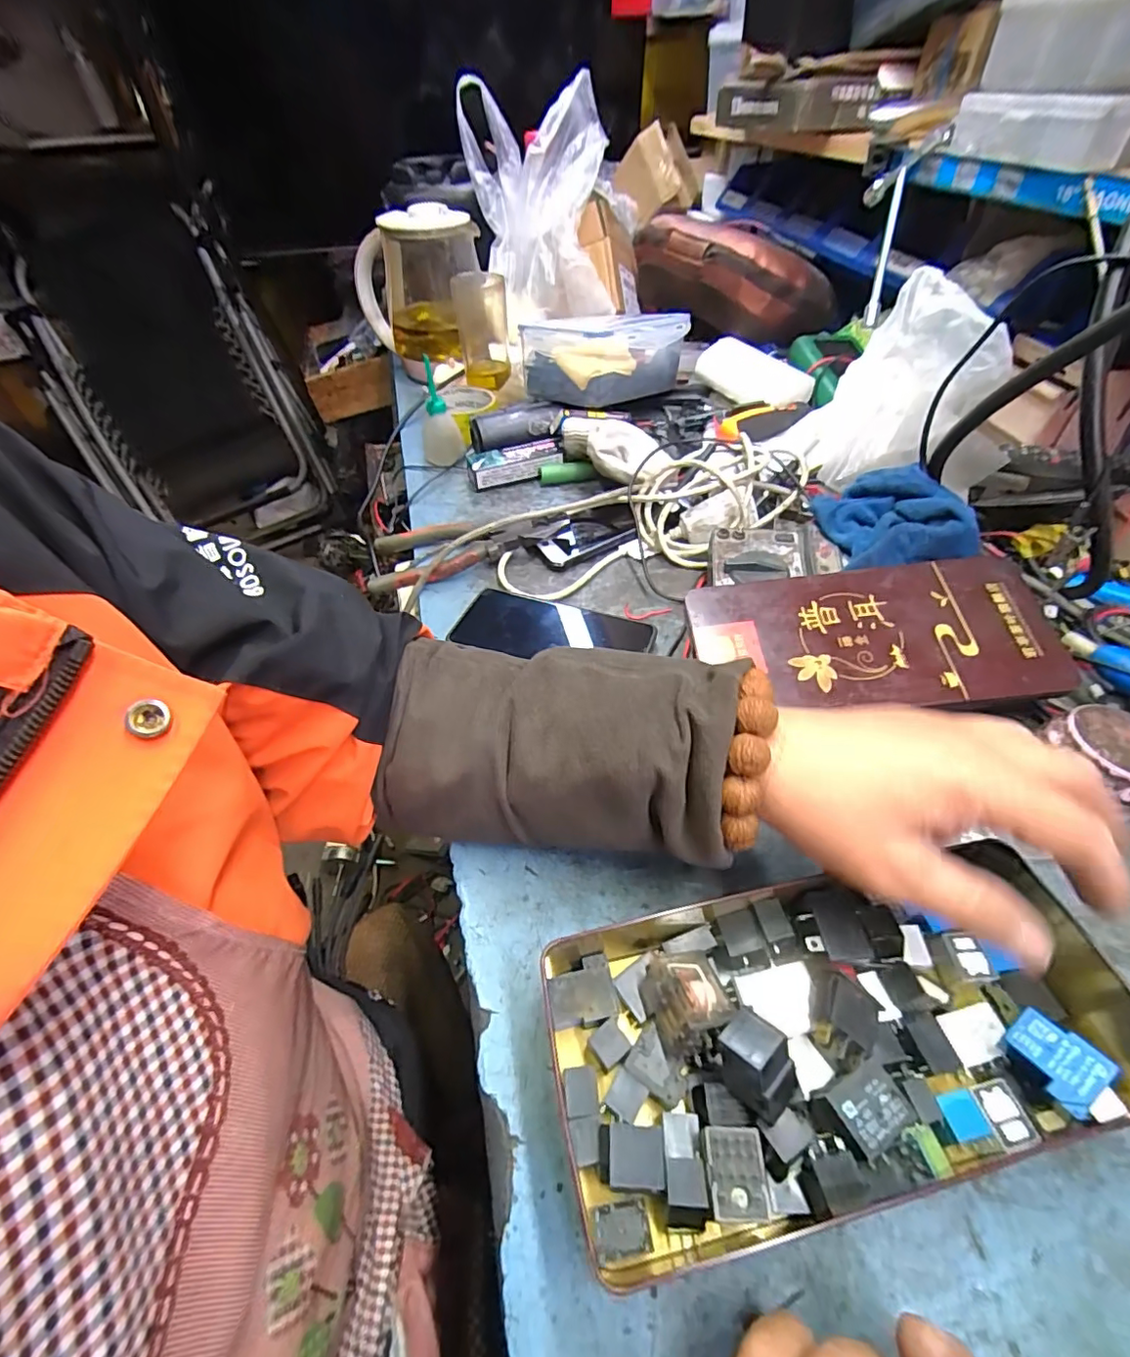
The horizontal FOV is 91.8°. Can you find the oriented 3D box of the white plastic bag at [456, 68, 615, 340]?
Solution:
[{"bbox_3d":[-0.034,-0.583,0.699,0.169,0.228,0.119,-8,49,-5],"label":"white plastic bag"}]

